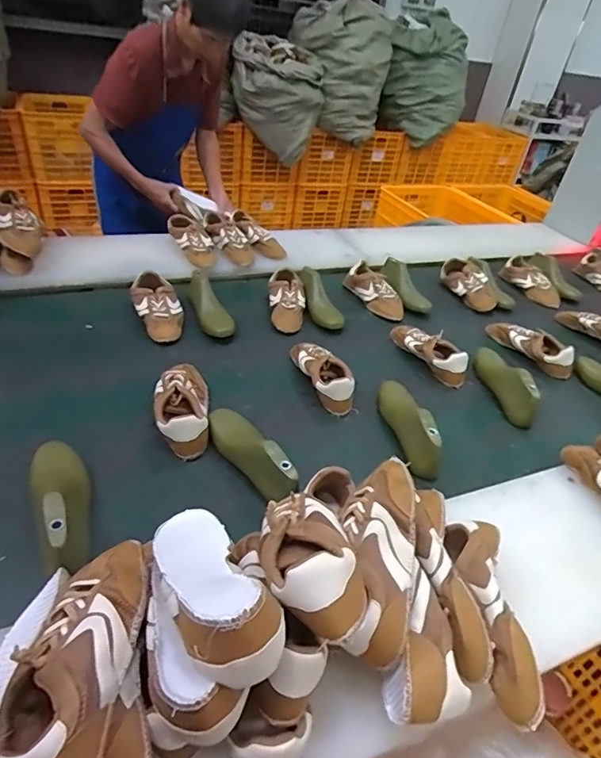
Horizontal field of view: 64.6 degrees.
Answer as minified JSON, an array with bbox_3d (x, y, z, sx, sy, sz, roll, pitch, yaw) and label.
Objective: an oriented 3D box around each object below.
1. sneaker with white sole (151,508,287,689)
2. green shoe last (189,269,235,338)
[{"bbox_3d":[-0.094,0.189,0.460,0.083,0.074,0.231,-14,18,-24],"label":"sneaker with white sole"},{"bbox_3d":[-0.214,-0.188,1.127,0.086,0.074,0.206,-9,40,-19],"label":"green shoe last"}]

